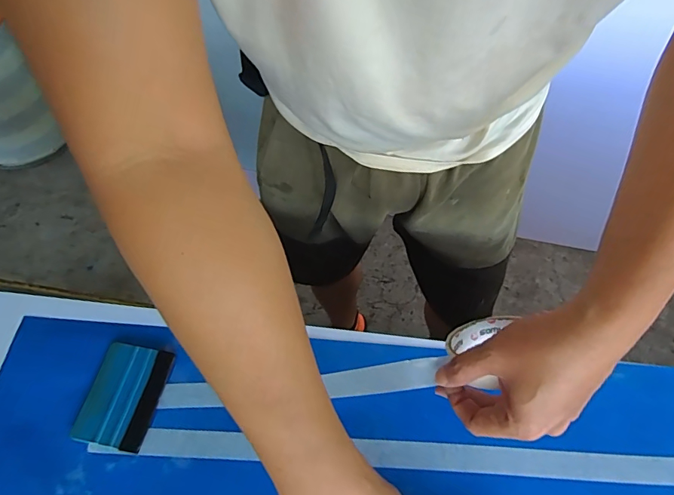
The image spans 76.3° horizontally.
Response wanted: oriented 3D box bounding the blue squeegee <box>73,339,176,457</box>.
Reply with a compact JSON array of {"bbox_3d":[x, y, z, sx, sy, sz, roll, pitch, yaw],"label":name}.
[{"bbox_3d":[-0.216,0.148,0.435,0.072,0.004,0.096,11,60,5],"label":"blue squeegee"}]

